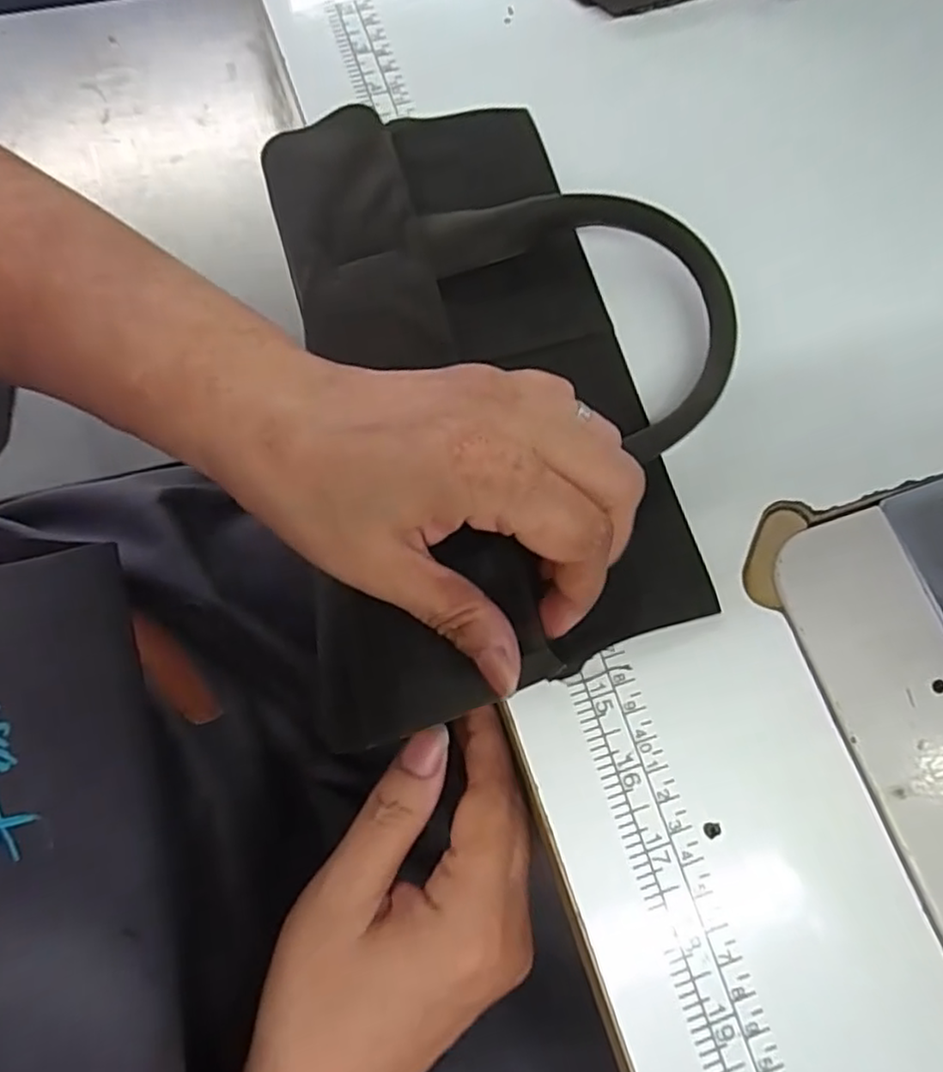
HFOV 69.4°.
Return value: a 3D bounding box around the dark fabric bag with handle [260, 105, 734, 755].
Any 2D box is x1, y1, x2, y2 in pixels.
[{"bbox_3d":[0.015,-0.065,0.263,0.166,0.025,0.250,-9,74,-5],"label":"dark fabric bag with handle"}]

